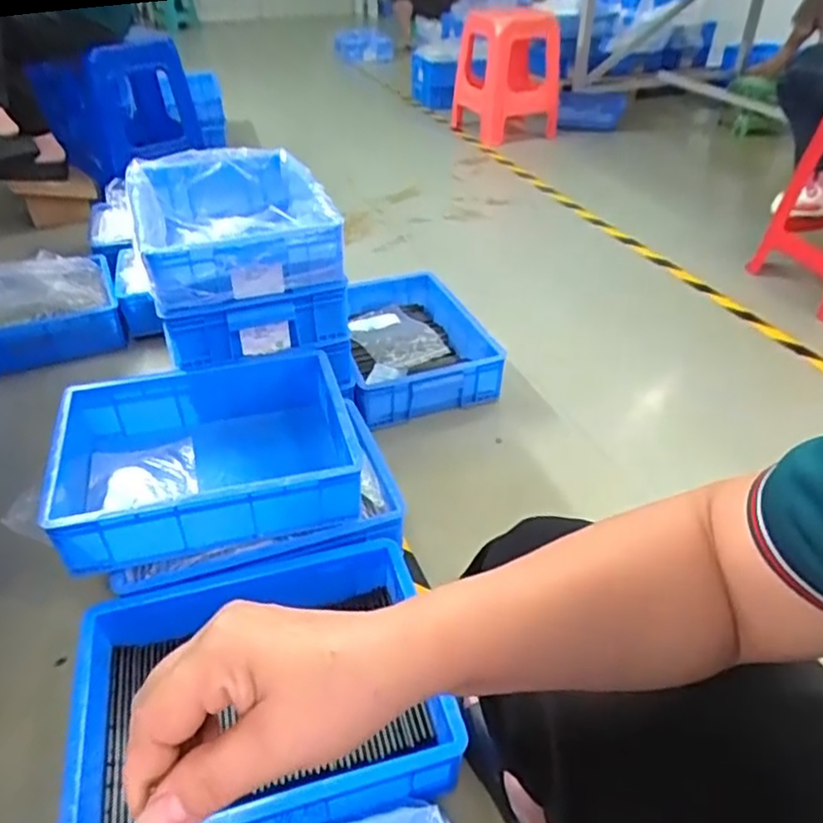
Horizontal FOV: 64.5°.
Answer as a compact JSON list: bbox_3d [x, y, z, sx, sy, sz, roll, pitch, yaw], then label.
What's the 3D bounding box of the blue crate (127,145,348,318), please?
[{"bbox_3d":[-0.339,-0.369,1.242,0.335,0.118,0.544,-14,41,-17],"label":"blue crate"}]

